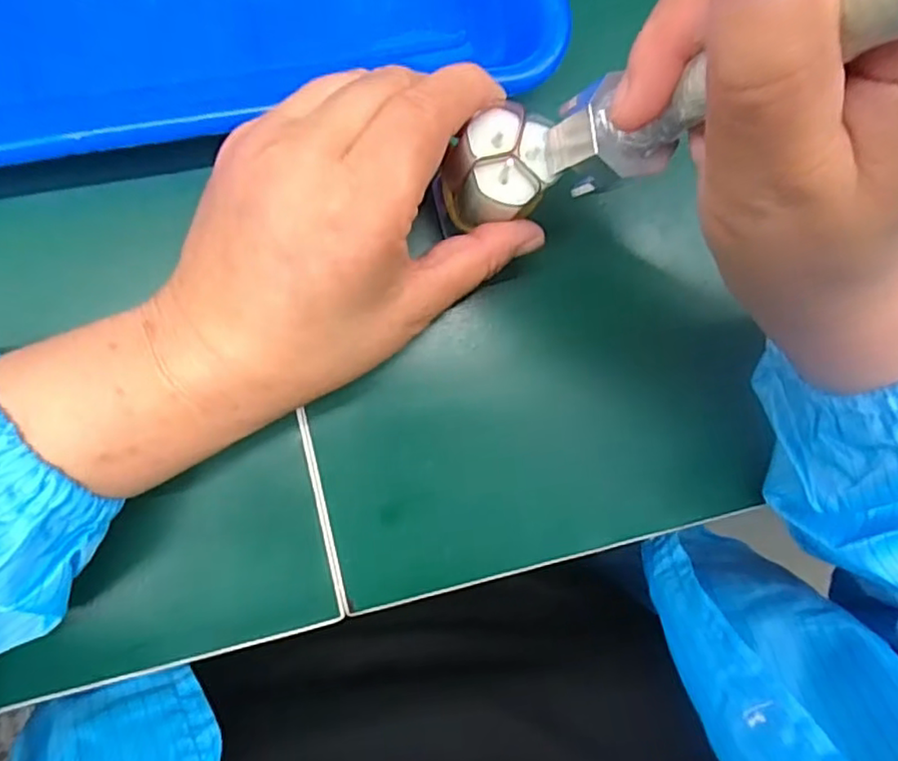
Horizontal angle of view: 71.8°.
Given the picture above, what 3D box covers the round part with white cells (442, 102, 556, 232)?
[{"bbox_3d":[0.017,-0.073,0.220,0.032,0.036,0.034,0,89,-8],"label":"round part with white cells"}]

